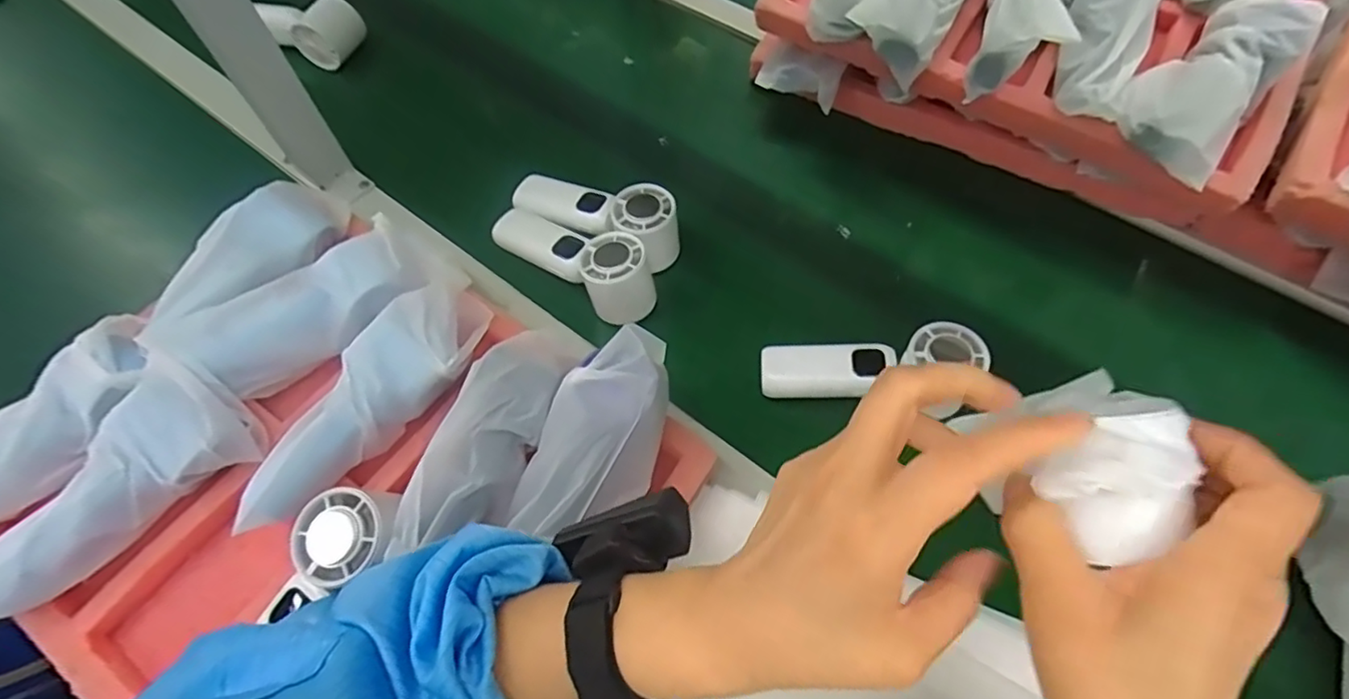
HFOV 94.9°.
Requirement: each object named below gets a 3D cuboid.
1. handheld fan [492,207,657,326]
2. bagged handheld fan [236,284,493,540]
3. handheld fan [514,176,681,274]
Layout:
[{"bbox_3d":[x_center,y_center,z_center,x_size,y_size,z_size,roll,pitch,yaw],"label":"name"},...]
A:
[{"bbox_3d":[-0.087,-0.083,0.521,0.158,0.054,0.054,33,63,17],"label":"handheld fan"},{"bbox_3d":[-0.198,0.033,0.414,0.062,0.050,0.204,26,61,14],"label":"bagged handheld fan"},{"bbox_3d":[-0.072,-0.119,0.535,0.155,0.048,0.056,19,60,10],"label":"handheld fan"}]

